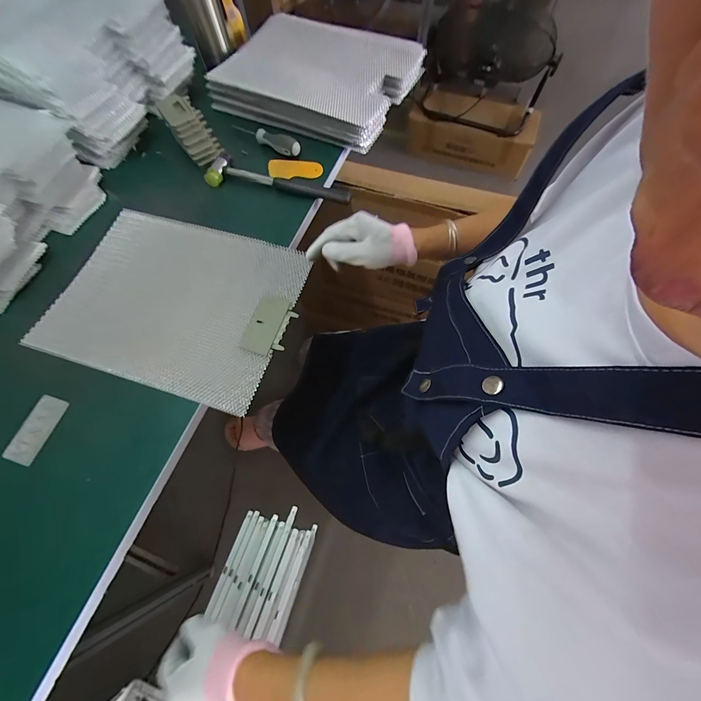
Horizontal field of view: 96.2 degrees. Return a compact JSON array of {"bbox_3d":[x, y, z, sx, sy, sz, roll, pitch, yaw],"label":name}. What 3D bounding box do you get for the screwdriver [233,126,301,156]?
[{"bbox_3d":[-0.155,-0.382,0.562,0.151,0.023,0.025,26,70,12],"label":"screwdriver"}]

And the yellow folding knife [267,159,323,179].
[{"bbox_3d":[-0.097,-0.317,0.550,0.096,0.006,0.034,7,90,4],"label":"yellow folding knife"}]

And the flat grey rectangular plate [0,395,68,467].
[{"bbox_3d":[-0.386,0.095,0.386,0.036,0.009,0.079,17,69,9],"label":"flat grey rectangular plate"}]

